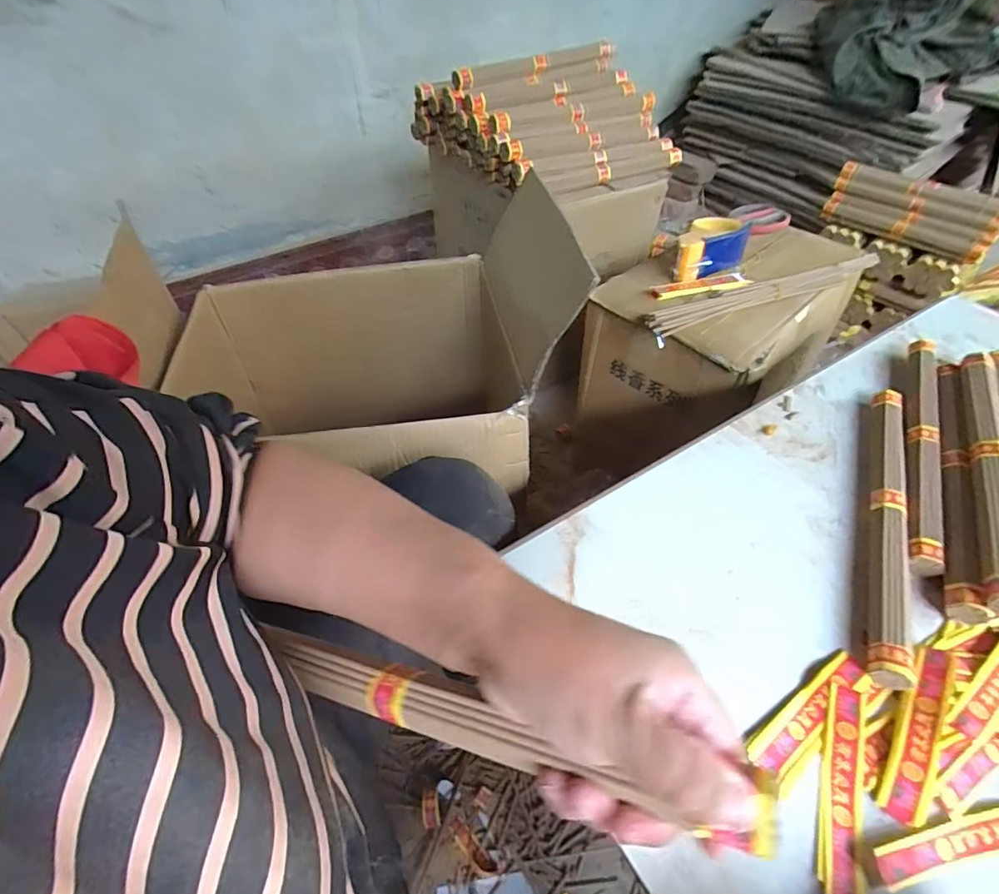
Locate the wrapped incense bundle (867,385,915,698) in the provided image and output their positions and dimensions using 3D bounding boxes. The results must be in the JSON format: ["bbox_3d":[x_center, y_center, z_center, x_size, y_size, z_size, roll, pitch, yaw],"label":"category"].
[{"bbox_3d":[0.334,0.056,0.423,0.030,0.024,0.296,20,52,18],"label":"wrapped incense bundle"}]

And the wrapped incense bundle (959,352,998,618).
[{"bbox_3d":[0.439,0.015,0.445,0.030,0.030,0.312,22,52,19],"label":"wrapped incense bundle"}]

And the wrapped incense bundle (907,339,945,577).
[{"bbox_3d":[0.420,-0.010,0.490,0.028,0.028,0.315,22,52,19],"label":"wrapped incense bundle"}]

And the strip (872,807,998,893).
[{"bbox_3d":[0.280,0.237,0.298,0.119,0.005,0.021,-9,49,-8],"label":"strip"}]

